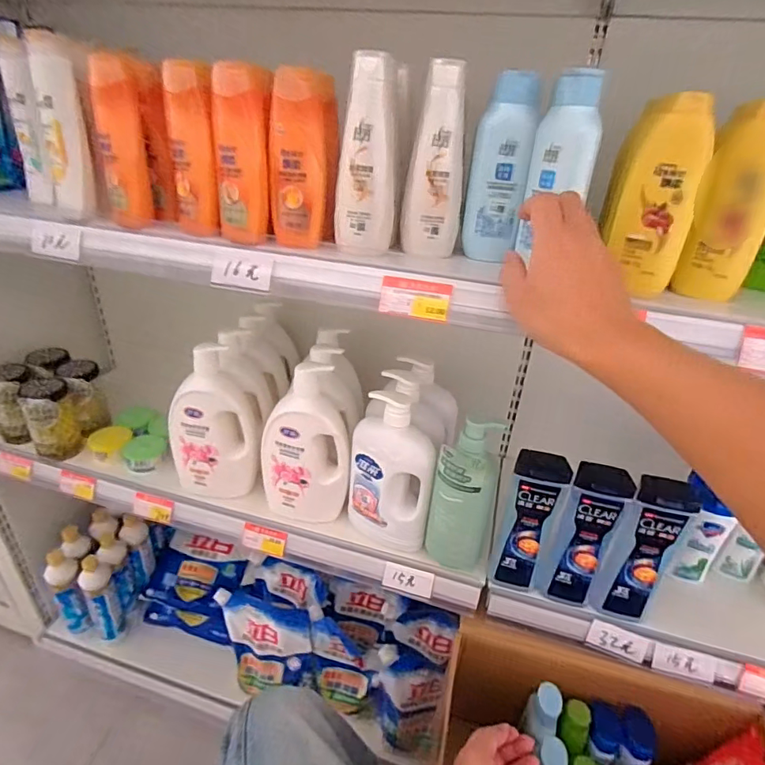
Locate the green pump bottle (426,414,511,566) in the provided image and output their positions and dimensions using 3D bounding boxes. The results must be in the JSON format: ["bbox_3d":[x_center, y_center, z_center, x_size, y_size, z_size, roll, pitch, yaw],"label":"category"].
[{"bbox_3d":[0.107,0.152,0.637,0.080,0.211,0.055,12,31,12],"label":"green pump bottle"}]

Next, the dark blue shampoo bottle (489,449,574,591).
[{"bbox_3d":[0.187,0.186,0.619,0.065,0.207,0.041,13,31,15],"label":"dark blue shampoo bottle"}]

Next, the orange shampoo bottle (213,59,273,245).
[{"bbox_3d":[-0.141,-0.229,0.489,0.057,0.160,0.036,-4,31,-14],"label":"orange shampoo bottle"}]

